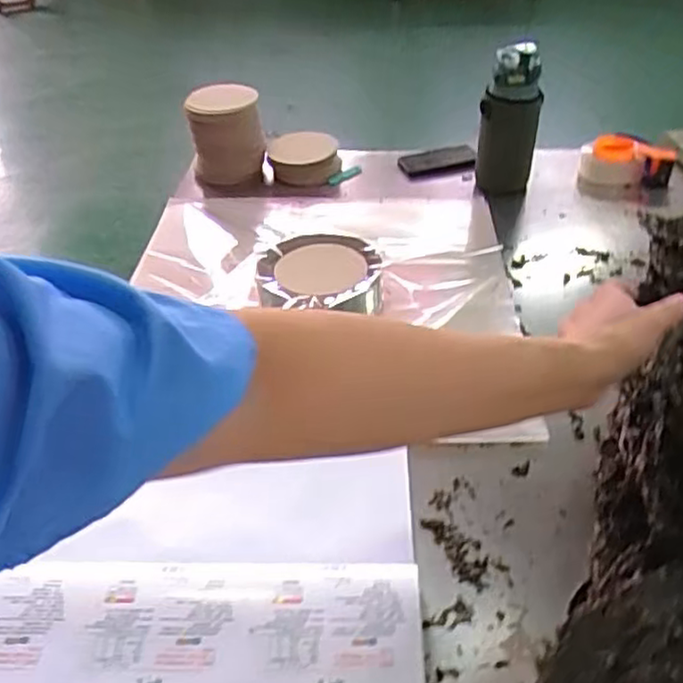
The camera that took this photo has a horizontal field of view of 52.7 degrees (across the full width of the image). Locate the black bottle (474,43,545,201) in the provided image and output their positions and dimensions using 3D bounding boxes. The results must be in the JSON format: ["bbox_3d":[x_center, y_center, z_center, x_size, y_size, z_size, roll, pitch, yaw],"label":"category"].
[{"bbox_3d":[0.319,-0.406,1.303,0.103,0.290,0.109,11,42,15],"label":"black bottle"}]

